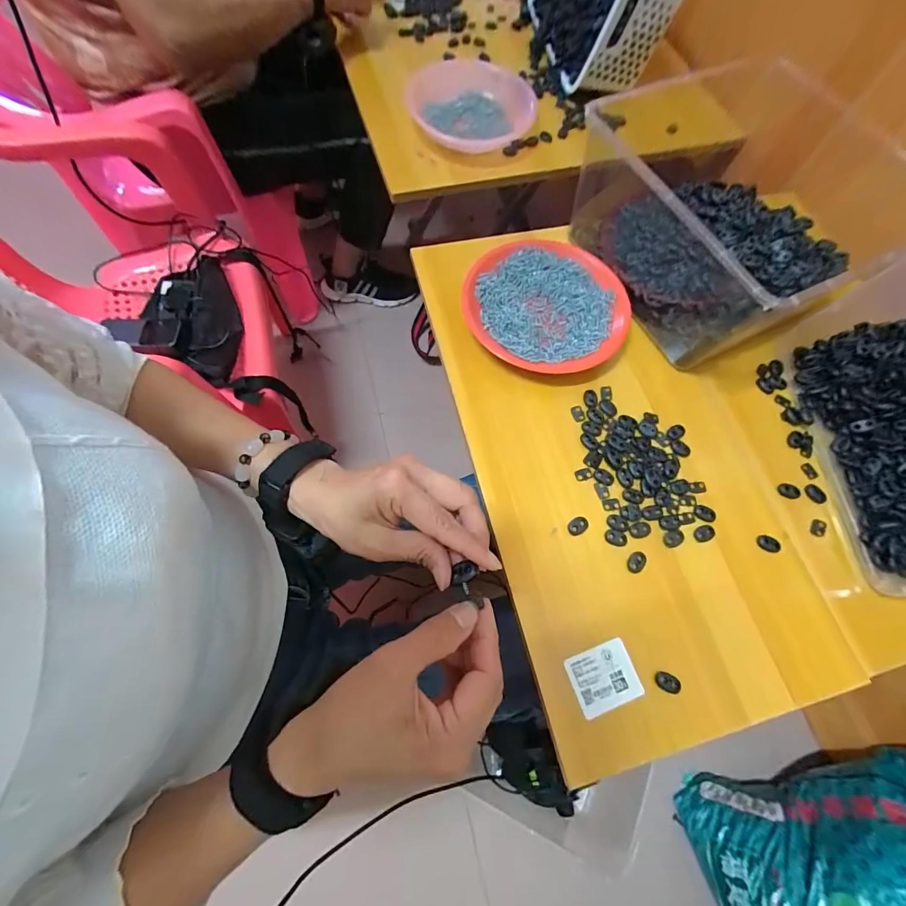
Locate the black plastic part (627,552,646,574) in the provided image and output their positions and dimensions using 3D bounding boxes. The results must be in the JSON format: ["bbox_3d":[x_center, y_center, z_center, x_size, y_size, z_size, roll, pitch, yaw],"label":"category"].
[{"bbox_3d":[0.181,0.108,0.397,0.015,0.004,0.022,26,70,7],"label":"black plastic part"}]

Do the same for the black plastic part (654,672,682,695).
[{"bbox_3d":[0.193,0.206,0.360,0.022,0.007,0.014,26,70,7],"label":"black plastic part"}]

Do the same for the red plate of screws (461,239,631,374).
[{"bbox_3d":[0.114,-0.183,0.484,0.183,0.038,0.194,1,69,-2],"label":"red plate of screws"}]

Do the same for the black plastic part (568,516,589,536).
[{"bbox_3d":[0.127,0.074,0.408,0.022,0.005,0.016,-23,72,-11],"label":"black plastic part"}]

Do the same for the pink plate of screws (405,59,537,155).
[{"bbox_3d":[0.022,-0.532,0.618,0.193,0.058,0.192,-2,65,4],"label":"pink plate of screws"}]

